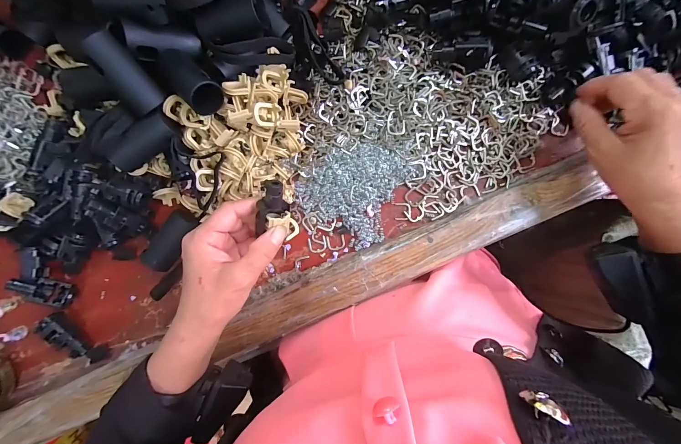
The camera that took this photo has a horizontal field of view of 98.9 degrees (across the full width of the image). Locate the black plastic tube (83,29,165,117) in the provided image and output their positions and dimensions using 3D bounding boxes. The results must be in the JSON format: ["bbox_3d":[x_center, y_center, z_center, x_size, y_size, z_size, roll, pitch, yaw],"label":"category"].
[{"bbox_3d":[-0.181,-0.123,0.245,0.026,0.028,0.061,-23,132,2],"label":"black plastic tube"}]

